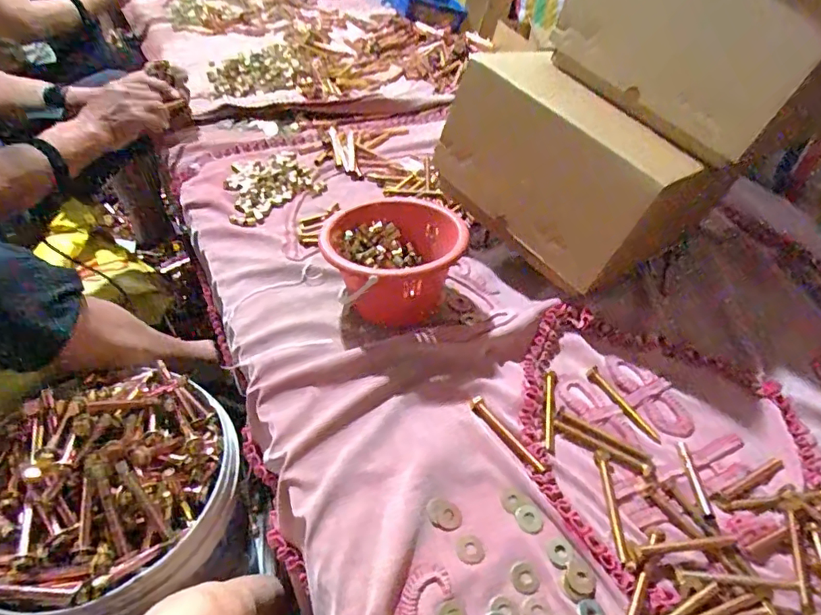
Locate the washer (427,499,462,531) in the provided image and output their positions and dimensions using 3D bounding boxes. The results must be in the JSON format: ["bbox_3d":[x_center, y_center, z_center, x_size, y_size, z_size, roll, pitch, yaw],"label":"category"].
[{"bbox_3d":[0.032,0.197,0.483,0.032,0.006,0.026,12,47,8],"label":"washer"}]

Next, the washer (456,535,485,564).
[{"bbox_3d":[0.055,0.220,0.462,0.025,0.004,0.024,10,47,6],"label":"washer"}]

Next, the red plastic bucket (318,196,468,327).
[{"bbox_3d":[-0.018,-0.060,0.648,0.171,0.105,0.152,-8,48,-11],"label":"red plastic bucket"}]

